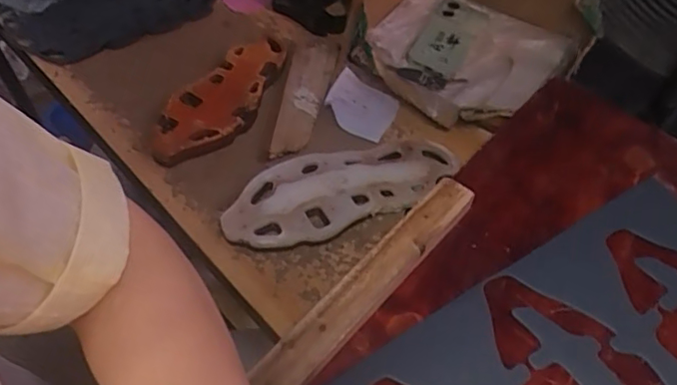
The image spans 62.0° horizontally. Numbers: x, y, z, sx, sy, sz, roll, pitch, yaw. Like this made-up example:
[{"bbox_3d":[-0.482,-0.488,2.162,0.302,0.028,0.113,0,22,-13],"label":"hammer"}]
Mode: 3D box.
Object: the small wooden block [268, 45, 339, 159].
[{"bbox_3d":[-0.047,-0.137,0.773,0.058,0.010,0.214,9,53,4],"label":"small wooden block"}]

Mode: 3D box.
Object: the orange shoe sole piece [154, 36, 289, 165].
[{"bbox_3d":[-0.157,-0.125,0.759,0.101,0.027,0.241,32,58,19],"label":"orange shoe sole piece"}]

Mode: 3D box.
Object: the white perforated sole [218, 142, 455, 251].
[{"bbox_3d":[0.005,-0.003,0.689,0.291,0.021,0.109,-15,55,-14],"label":"white perforated sole"}]

